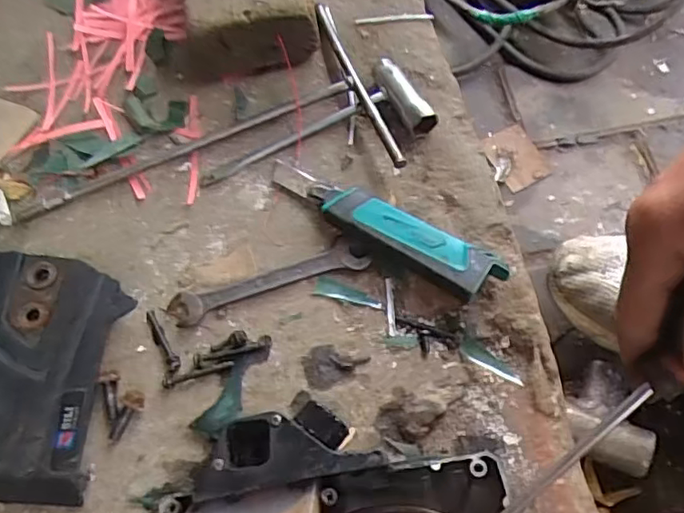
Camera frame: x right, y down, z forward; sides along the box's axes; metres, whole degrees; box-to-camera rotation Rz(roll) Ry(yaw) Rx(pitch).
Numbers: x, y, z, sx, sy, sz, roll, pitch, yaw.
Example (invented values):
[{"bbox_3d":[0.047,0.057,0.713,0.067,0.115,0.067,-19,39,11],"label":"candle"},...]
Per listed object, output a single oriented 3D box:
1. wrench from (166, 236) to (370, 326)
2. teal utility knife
[{"bbox_3d":[-0.052,0.017,0.418,0.138,0.009,0.027,-20,68,-4],"label":"wrench"},{"bbox_3d":[0.031,-0.022,0.417,0.168,0.029,0.042,27,73,14],"label":"teal utility knife"}]

